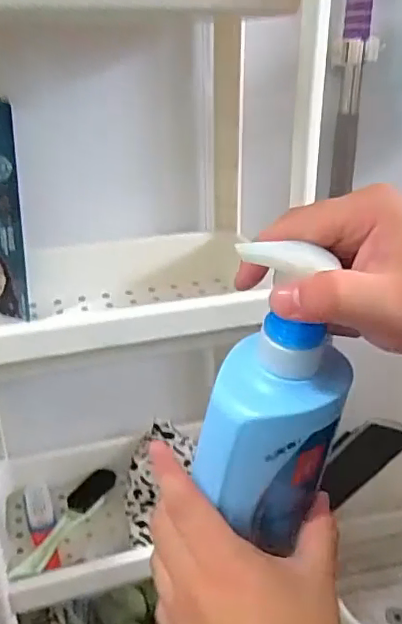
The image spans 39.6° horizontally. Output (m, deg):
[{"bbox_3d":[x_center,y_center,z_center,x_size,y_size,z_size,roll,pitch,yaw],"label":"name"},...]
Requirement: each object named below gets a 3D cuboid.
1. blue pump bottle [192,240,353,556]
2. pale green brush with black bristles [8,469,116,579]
[{"bbox_3d":[0.038,0.054,0.312,0.077,0.192,0.048,-1,23,-10],"label":"blue pump bottle"},{"bbox_3d":[-0.176,0.273,0.733,0.030,0.033,0.196,10,27,24],"label":"pale green brush with black bristles"}]

